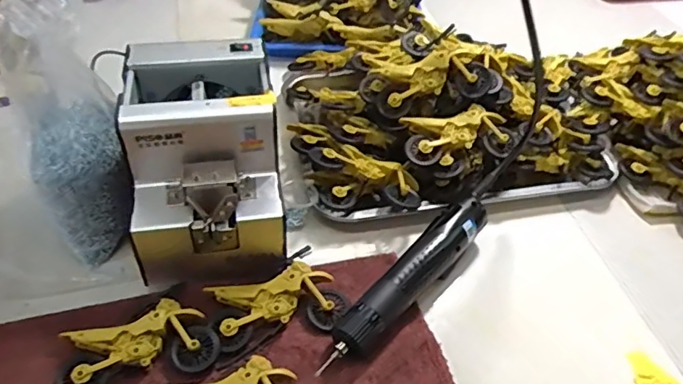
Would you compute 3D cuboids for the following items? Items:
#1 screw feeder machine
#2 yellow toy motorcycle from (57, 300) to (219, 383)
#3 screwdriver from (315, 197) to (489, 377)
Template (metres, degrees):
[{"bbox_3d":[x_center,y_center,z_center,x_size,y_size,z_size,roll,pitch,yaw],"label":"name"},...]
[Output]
[{"bbox_3d":[-0.121,-0.034,0.497,0.126,0.125,0.173,-5,46,-8],"label":"screw feeder machine"},{"bbox_3d":[-0.160,0.123,0.431,0.114,0.021,0.058,-12,47,-16],"label":"yellow toy motorcycle"},{"bbox_3d":[0.062,0.075,0.483,0.036,0.034,0.217,33,52,26],"label":"screwdriver"}]

